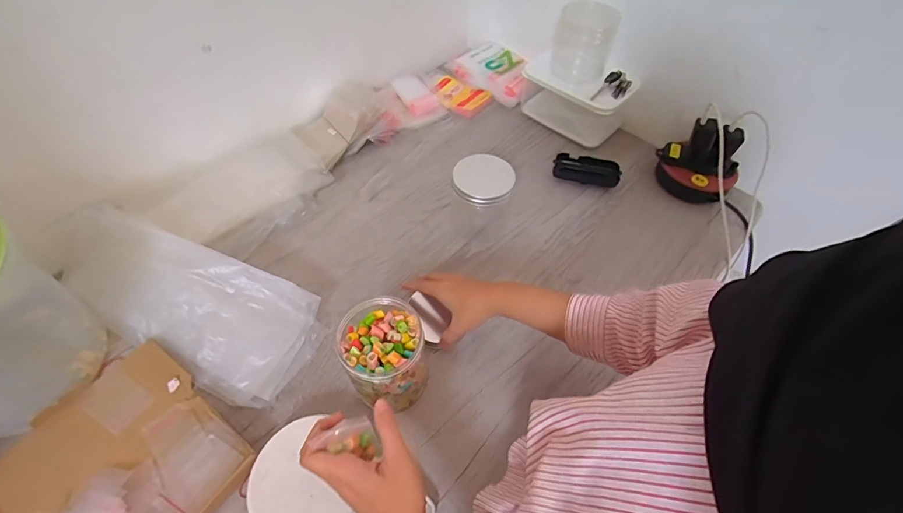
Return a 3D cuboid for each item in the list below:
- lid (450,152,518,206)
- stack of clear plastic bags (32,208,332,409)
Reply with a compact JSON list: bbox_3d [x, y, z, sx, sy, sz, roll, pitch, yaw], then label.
[{"bbox_3d":[0.047,-0.109,0.584,0.083,0.022,0.079,1,55,-1],"label":"lid"},{"bbox_3d":[-0.358,0.046,0.544,0.380,0.070,0.150,23,58,14],"label":"stack of clear plastic bags"}]

